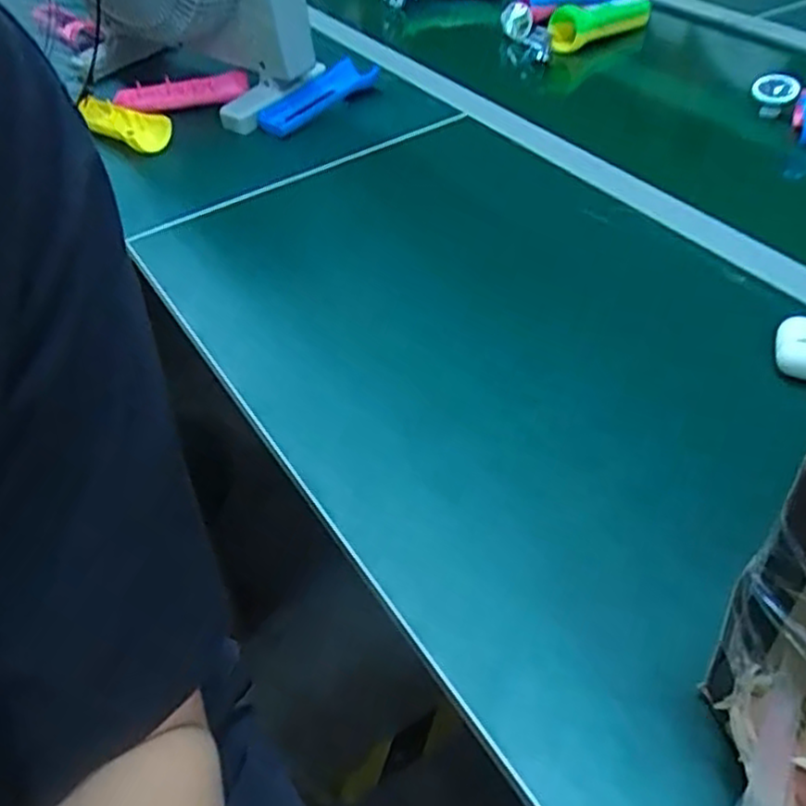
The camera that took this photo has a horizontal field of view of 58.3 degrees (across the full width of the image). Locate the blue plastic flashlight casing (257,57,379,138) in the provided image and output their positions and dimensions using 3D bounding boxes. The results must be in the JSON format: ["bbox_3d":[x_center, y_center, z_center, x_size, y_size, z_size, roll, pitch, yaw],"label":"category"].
[{"bbox_3d":[-0.096,-0.354,0.827,0.053,0.021,0.178,19,50,20],"label":"blue plastic flashlight casing"}]

